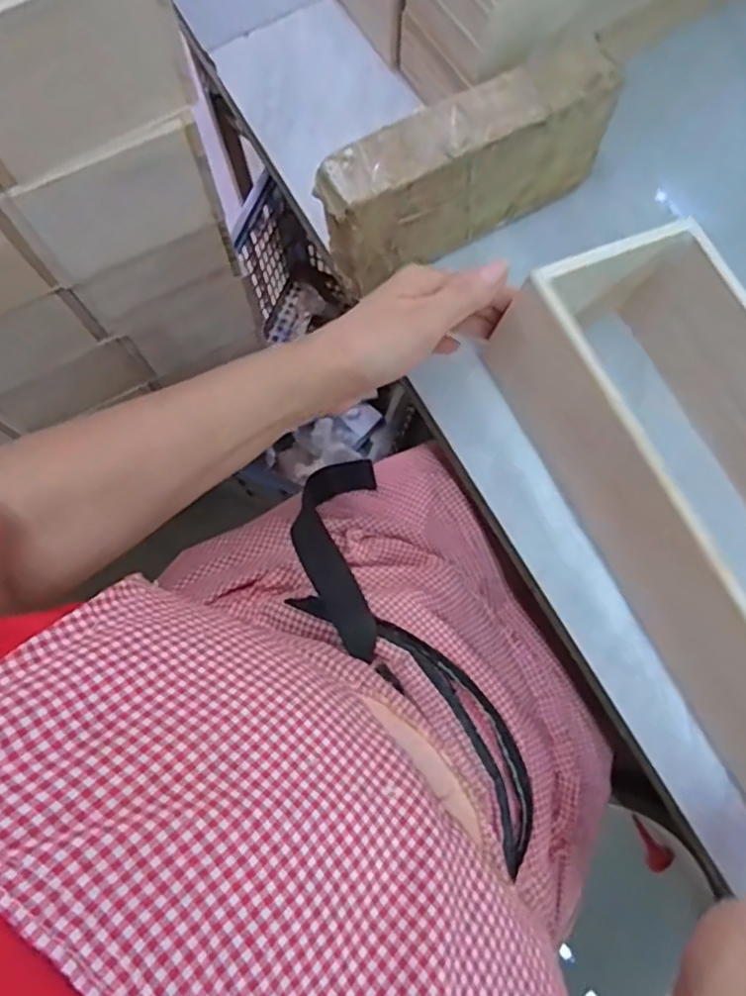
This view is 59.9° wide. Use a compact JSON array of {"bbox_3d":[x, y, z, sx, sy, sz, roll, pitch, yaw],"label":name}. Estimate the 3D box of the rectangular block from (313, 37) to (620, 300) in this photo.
[{"bbox_3d":[0.061,-0.223,0.458,0.209,0.114,0.048,-30,79,-7],"label":"rectangular block"}]

